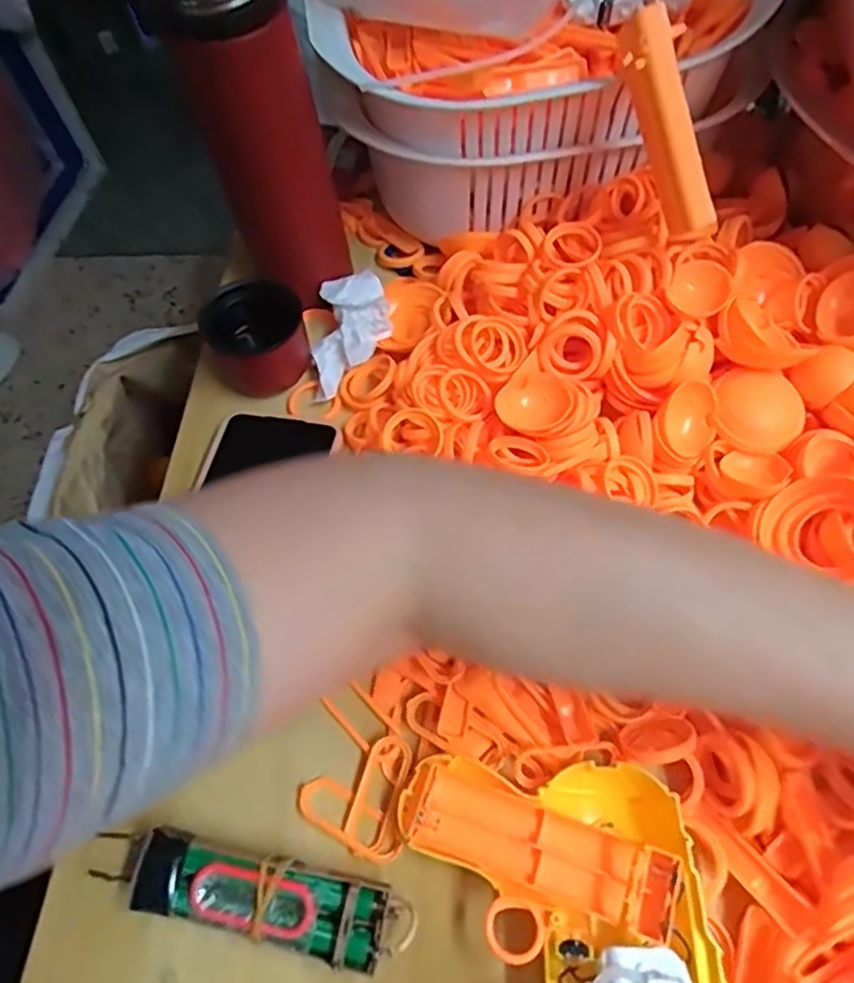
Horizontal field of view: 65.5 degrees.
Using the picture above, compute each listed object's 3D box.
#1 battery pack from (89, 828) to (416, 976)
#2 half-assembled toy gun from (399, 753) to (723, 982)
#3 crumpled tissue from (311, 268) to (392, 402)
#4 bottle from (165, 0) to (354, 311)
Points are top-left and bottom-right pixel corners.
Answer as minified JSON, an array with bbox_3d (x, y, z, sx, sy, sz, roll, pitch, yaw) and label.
[{"bbox_3d":[-0.076,0.177,0.291,0.138,0.031,0.031,10,60,10],"label":"battery pack"},{"bbox_3d":[0.049,0.181,0.269,0.125,0.038,0.136,1,59,5],"label":"half-assembled toy gun"},{"bbox_3d":[-0.052,-0.106,0.444,0.049,0.014,0.094,13,76,11],"label":"crumpled tissue"},{"bbox_3d":[-0.096,-0.219,0.386,0.069,0.220,0.064,-19,60,-8],"label":"bottle"}]

